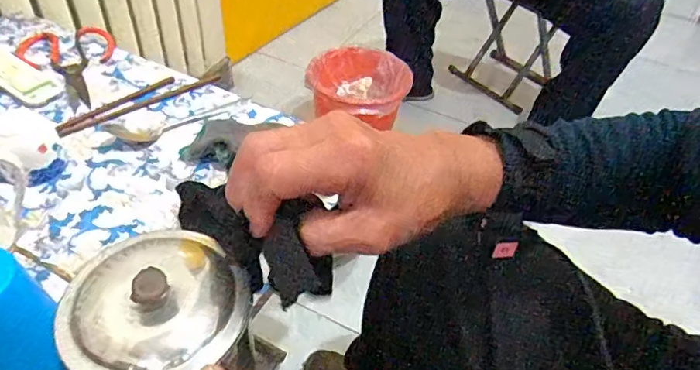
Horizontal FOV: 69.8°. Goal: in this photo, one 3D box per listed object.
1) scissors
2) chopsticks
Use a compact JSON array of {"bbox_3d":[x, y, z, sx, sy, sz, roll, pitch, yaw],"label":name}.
[{"bbox_3d":[-0.365,-0.157,0.653,0.115,0.008,0.198,-16,48,-22],"label":"scissors"},{"bbox_3d":[-0.253,-0.106,0.616,0.203,0.008,0.041,-29,53,-31],"label":"chopsticks"}]

